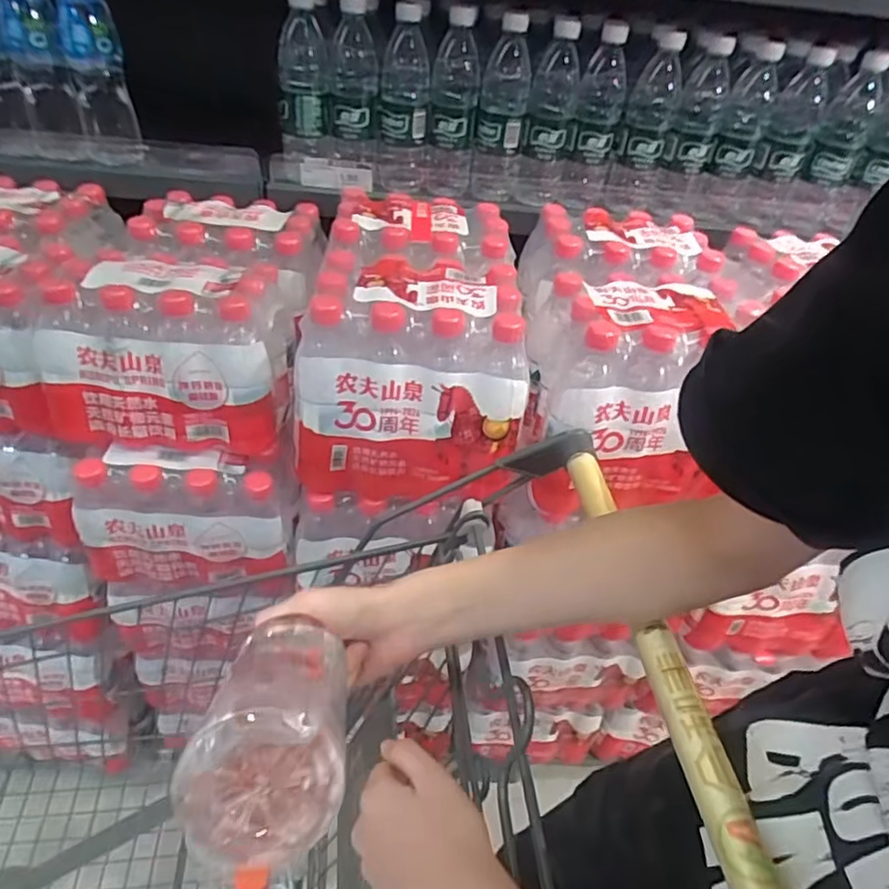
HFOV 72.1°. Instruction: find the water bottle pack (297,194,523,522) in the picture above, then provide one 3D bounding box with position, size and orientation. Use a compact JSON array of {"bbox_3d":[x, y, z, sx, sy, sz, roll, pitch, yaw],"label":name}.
[{"bbox_3d":[-0.035,-0.136,0.766,0.228,0.226,0.343,4,40,-2],"label":"water bottle pack"}]

